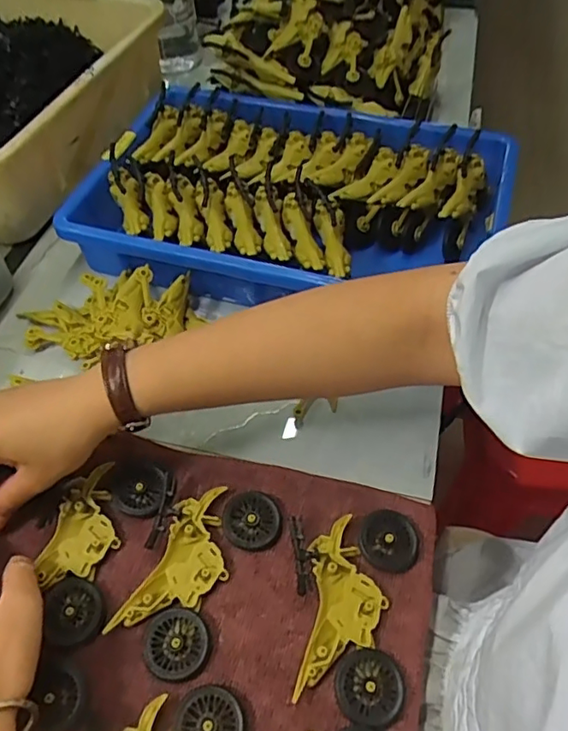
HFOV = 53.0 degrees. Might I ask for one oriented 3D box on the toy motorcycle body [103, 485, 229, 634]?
[{"bbox_3d":[-0.060,0.121,0.355,0.046,0.007,0.097,18,56,14],"label":"toy motorcycle body"}]

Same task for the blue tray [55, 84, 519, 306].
[{"bbox_3d":[0.014,-0.160,0.530,0.355,0.071,0.249,14,55,11],"label":"blue tray"}]

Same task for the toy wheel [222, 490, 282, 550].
[{"bbox_3d":[-0.021,0.100,0.373,0.038,0.006,0.038,0,53,0],"label":"toy wheel"}]

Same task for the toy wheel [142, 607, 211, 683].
[{"bbox_3d":[-0.062,0.159,0.327,0.037,0.004,0.036,14,55,11],"label":"toy wheel"}]

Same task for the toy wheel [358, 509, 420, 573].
[{"bbox_3d":[0.067,0.111,0.363,0.035,0.008,0.037,0,53,0],"label":"toy wheel"}]

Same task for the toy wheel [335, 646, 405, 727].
[{"bbox_3d":[0.047,0.176,0.312,0.037,0.004,0.036,0,53,0],"label":"toy wheel"}]

